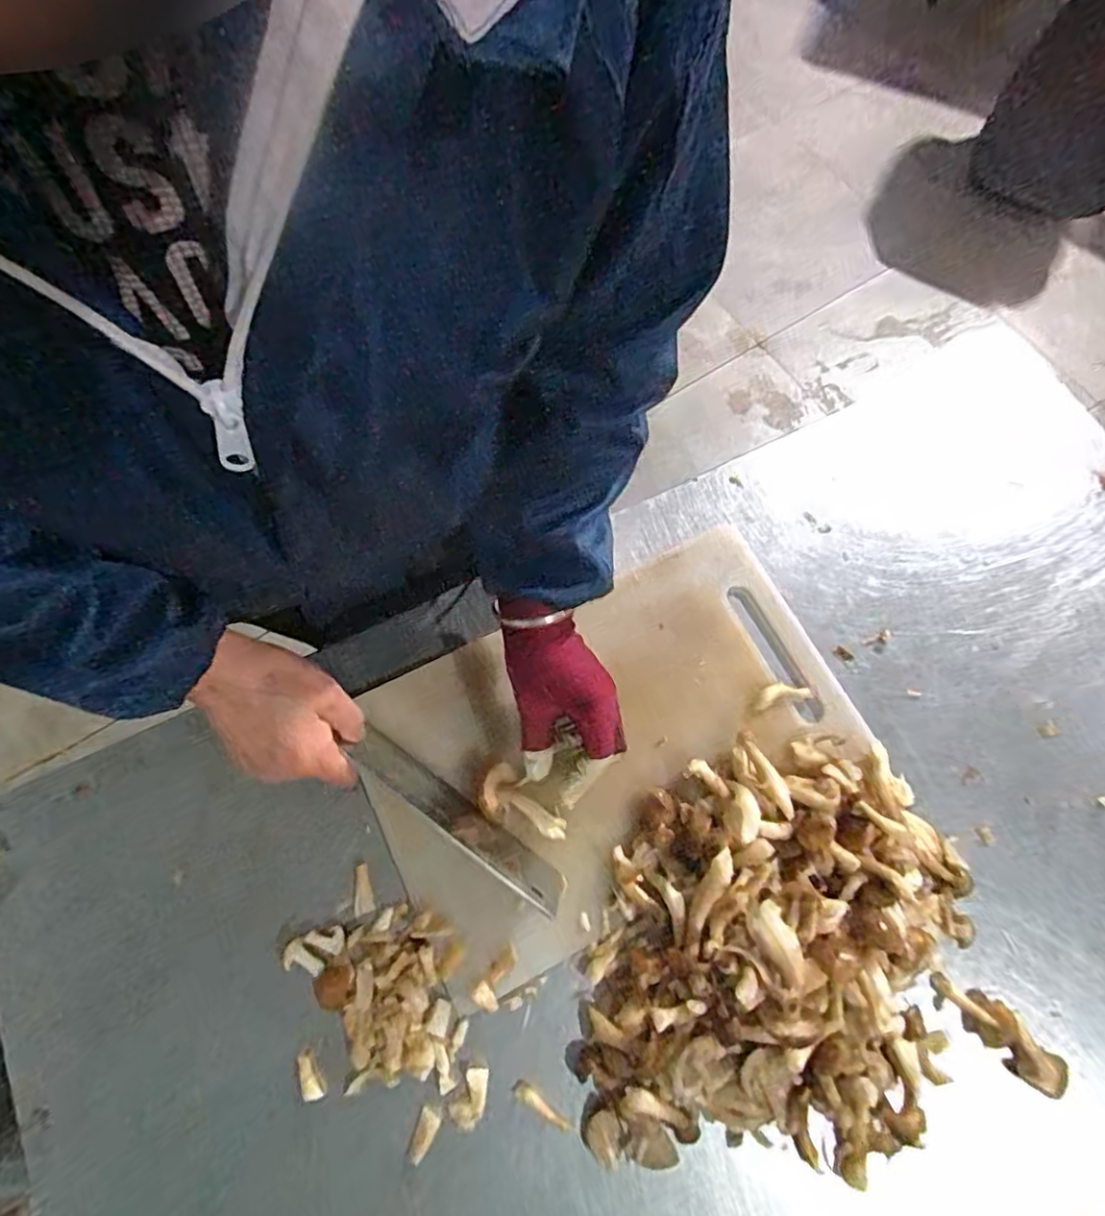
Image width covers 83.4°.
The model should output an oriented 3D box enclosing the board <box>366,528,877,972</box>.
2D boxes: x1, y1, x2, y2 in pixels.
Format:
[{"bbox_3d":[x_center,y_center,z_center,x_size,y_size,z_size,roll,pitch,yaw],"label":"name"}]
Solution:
[{"bbox_3d":[0.048,0.103,0.509,0.386,0.024,0.244,-25,73,-11],"label":"board"}]

